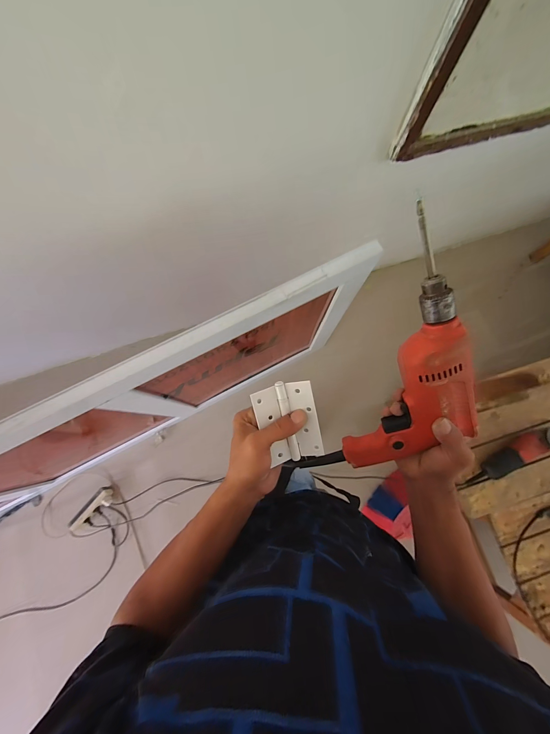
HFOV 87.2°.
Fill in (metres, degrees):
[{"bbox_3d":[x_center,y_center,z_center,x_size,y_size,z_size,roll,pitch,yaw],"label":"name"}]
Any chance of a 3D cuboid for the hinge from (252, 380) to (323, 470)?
[{"bbox_3d":[0.019,0.069,0.348,0.067,0.018,0.103,-13,107,6],"label":"hinge"}]

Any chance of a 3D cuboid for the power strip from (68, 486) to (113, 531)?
[{"bbox_3d":[-0.773,0.600,1.215,0.064,0.050,0.197,36,61,7],"label":"power strip"}]

